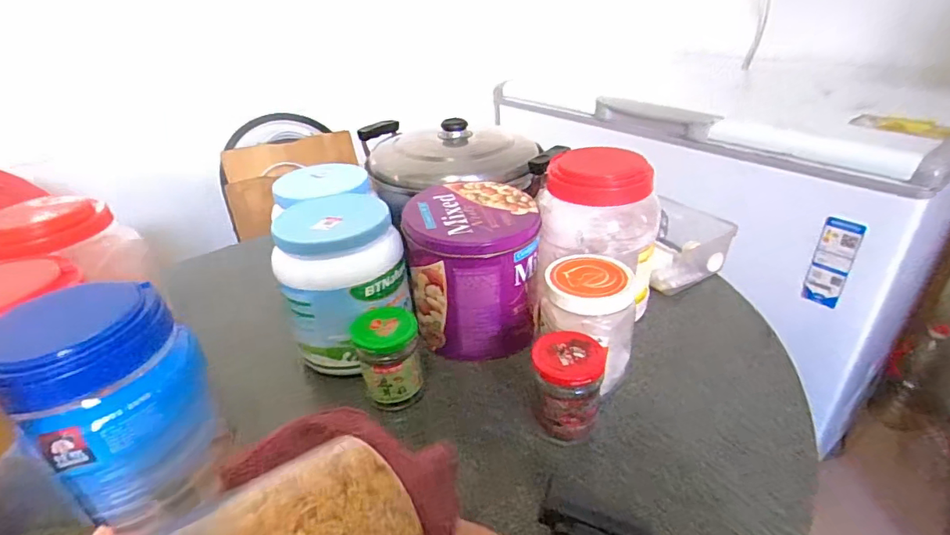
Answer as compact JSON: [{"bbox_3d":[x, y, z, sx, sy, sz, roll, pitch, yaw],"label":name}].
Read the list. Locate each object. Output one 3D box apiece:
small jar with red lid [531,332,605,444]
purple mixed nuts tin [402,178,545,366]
[{"bbox_3d":[0.086,0.114,0.467,0.061,0.087,0.060,-3,30,2],"label":"small jar with red lid"},{"bbox_3d":[-0.002,0.001,0.587,0.144,0.154,0.140,-7,31,-6],"label":"purple mixed nuts tin"}]

